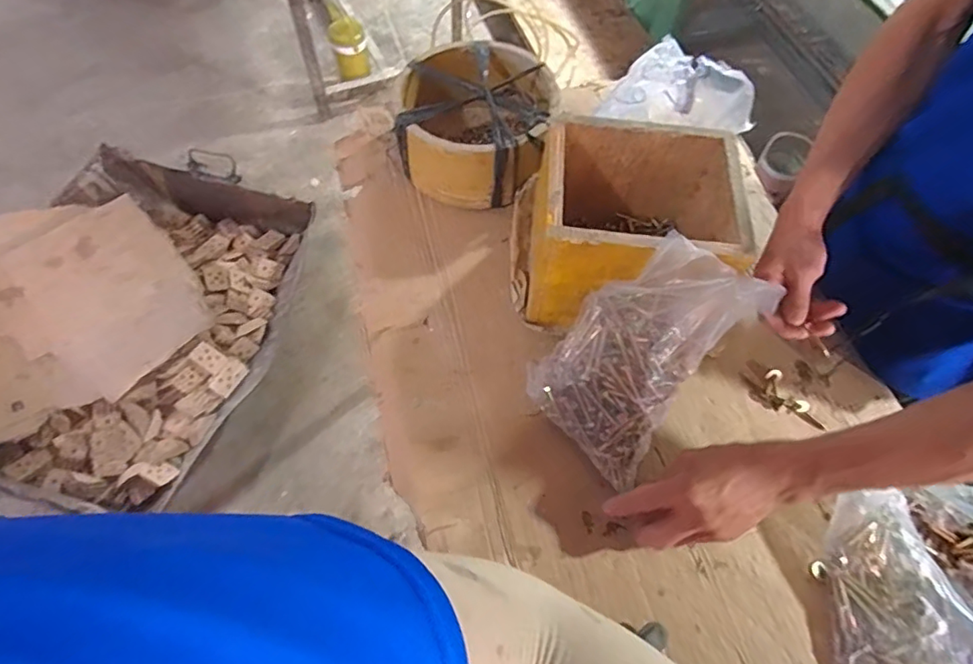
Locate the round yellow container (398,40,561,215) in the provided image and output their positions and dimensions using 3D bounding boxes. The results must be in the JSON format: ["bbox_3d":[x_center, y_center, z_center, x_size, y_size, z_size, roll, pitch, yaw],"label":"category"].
[{"bbox_3d":[-0.014,-0.290,0.747,0.203,0.109,0.223,2,61,-3],"label":"round yellow container"}]

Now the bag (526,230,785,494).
[{"bbox_3d":[0.146,0.021,0.547,0.160,0.083,0.249,35,99,20],"label":"bag"}]

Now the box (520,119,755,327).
[{"bbox_3d":[0.156,-0.121,0.629,0.215,0.164,0.194,7,61,0],"label":"box"}]

